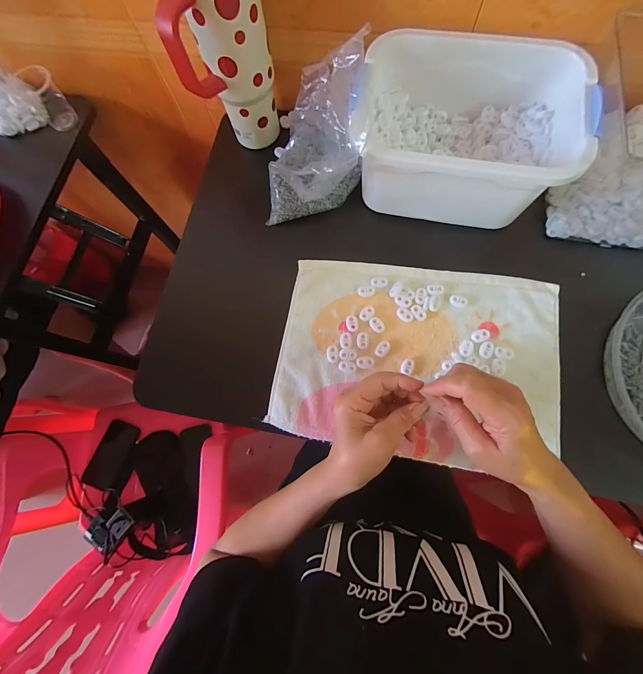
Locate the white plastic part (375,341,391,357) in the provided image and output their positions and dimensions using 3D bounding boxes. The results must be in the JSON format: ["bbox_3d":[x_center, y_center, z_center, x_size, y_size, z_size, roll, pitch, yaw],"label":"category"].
[{"bbox_3d":[0.076,0.015,0.385,0.014,0.005,0.022,32,79,11],"label":"white plastic part"}]

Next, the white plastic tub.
[{"bbox_3d":[0.169,-0.250,0.383,0.242,0.099,0.186,9,75,6],"label":"white plastic tub"}]

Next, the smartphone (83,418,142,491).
[{"bbox_3d":[-0.549,0.310,0.809,0.077,0.012,0.177,25,85,-7],"label":"smartphone"}]

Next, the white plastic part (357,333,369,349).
[{"bbox_3d":[0.052,0.005,0.389,0.015,0.004,0.022,7,76,6],"label":"white plastic part"}]

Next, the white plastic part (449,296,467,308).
[{"bbox_3d":[0.174,-0.046,0.392,0.021,0.004,0.015,25,78,10],"label":"white plastic part"}]

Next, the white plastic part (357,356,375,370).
[{"bbox_3d":[0.054,0.031,0.380,0.021,0.004,0.015,-1,75,3],"label":"white plastic part"}]

